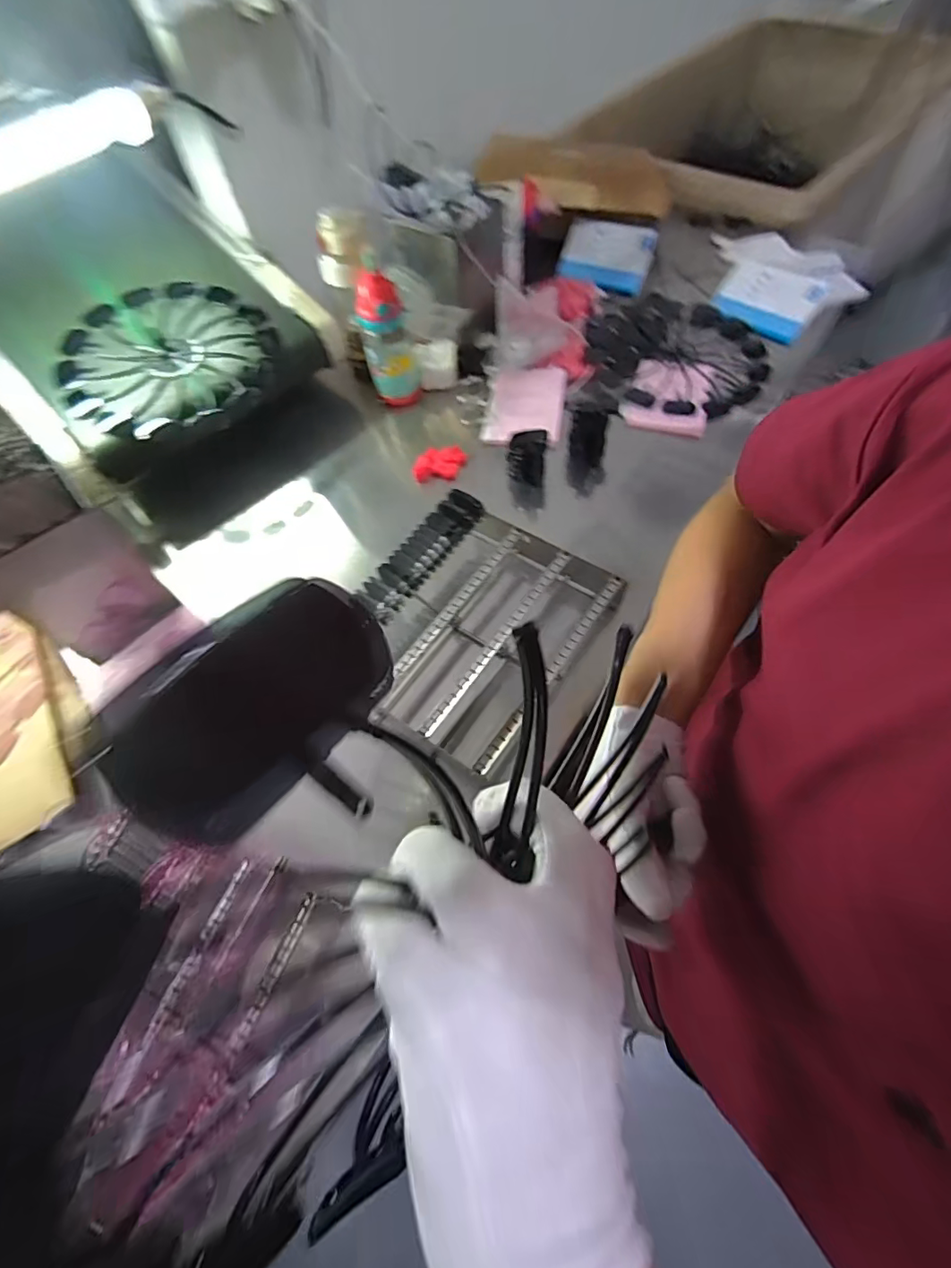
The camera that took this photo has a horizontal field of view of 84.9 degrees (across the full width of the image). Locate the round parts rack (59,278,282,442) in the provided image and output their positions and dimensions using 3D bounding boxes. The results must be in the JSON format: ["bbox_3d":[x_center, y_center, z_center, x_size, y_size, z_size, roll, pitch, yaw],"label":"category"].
[{"bbox_3d":[-0.491,-0.443,0.835,0.274,0.039,0.310,22,71,1],"label":"round parts rack"}]

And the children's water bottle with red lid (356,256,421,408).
[{"bbox_3d":[-0.152,-0.506,0.885,0.082,0.206,0.086,-13,61,-3],"label":"children's water bottle with red lid"}]

